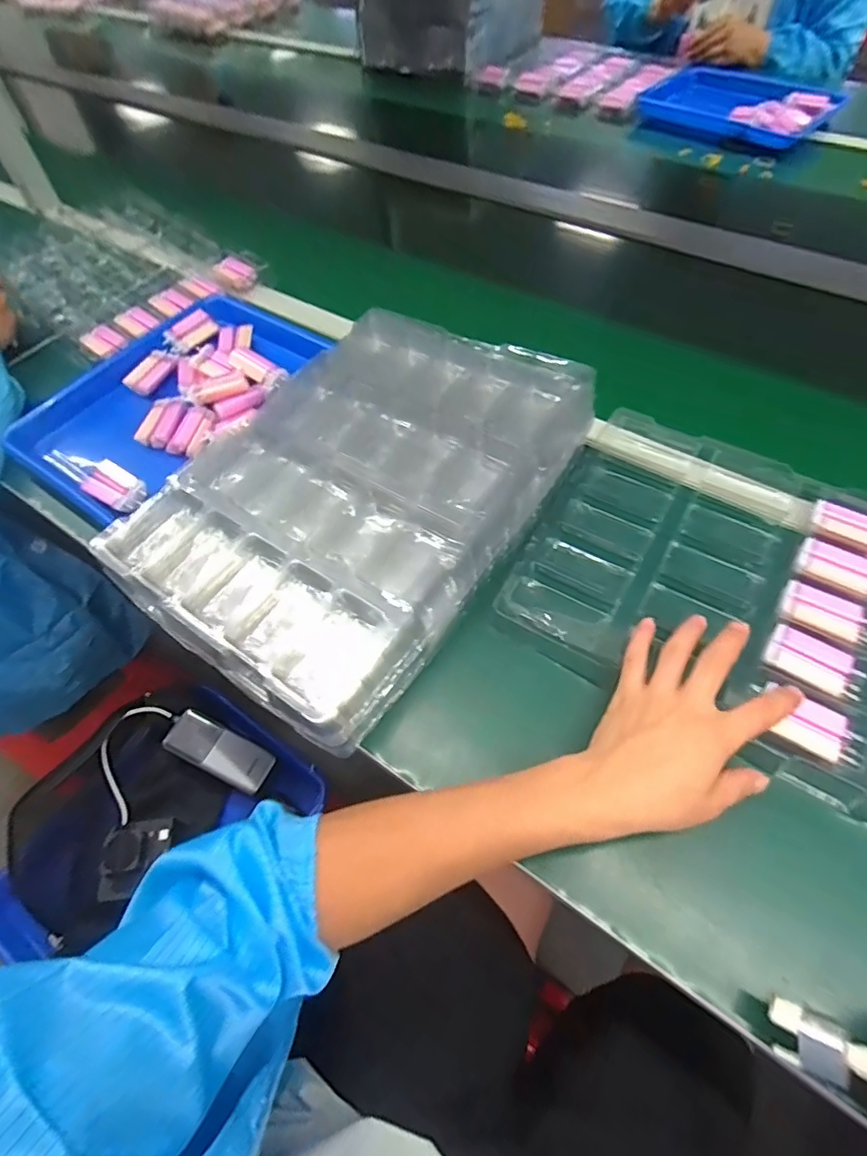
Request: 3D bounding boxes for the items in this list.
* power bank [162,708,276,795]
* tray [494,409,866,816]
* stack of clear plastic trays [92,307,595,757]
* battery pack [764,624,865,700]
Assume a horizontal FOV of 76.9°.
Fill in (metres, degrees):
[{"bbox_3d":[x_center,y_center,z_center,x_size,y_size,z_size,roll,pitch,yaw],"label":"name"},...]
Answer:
[{"bbox_3d":[-0.248,0.201,0.634,0.126,0.019,0.049,21,61,15],"label":"power bank"},{"bbox_3d":[0.295,0.015,0.479,0.405,0.034,0.290,26,63,19],"label":"tray"},{"bbox_3d":[-0.068,-0.087,0.524,0.300,0.069,0.413,32,64,21],"label":"stack of clear plastic trays"},{"bbox_3d":[0.305,0.066,0.437,0.067,0.006,0.041,28,64,20],"label":"battery pack"}]

